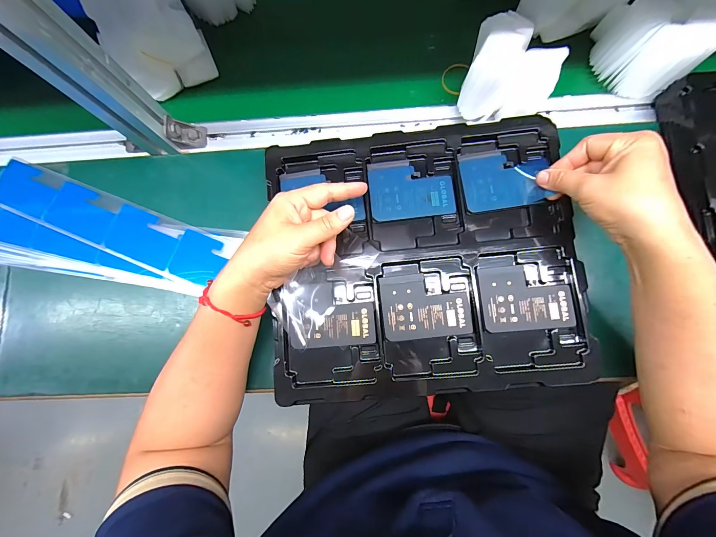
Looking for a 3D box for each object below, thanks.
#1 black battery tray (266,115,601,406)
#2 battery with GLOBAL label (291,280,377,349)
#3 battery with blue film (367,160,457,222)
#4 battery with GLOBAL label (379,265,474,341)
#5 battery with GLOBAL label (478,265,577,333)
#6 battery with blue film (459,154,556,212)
[{"bbox_3d":[0.065,-0.015,0.330,0.309,0.015,0.277,-6,81,4],"label":"black battery tray"},{"bbox_3d":[-0.027,0.047,0.326,0.086,0.009,0.068,-3,81,4],"label":"battery with GLOBAL label"},{"bbox_3d":[0.058,-0.087,0.343,0.089,0.004,0.066,-6,81,4],"label":"battery with blue film"},{"bbox_3d":[0.069,0.033,0.324,0.088,0.004,0.076,-5,81,4],"label":"battery with GLOBAL label"},{"bbox_3d":[0.171,0.029,0.320,0.086,0.004,0.065,-5,81,4],"label":"battery with GLOBAL label"},{"bbox_3d":[0.157,-0.094,0.336,0.088,0.007,0.059,-7,81,4],"label":"battery with blue film"}]

